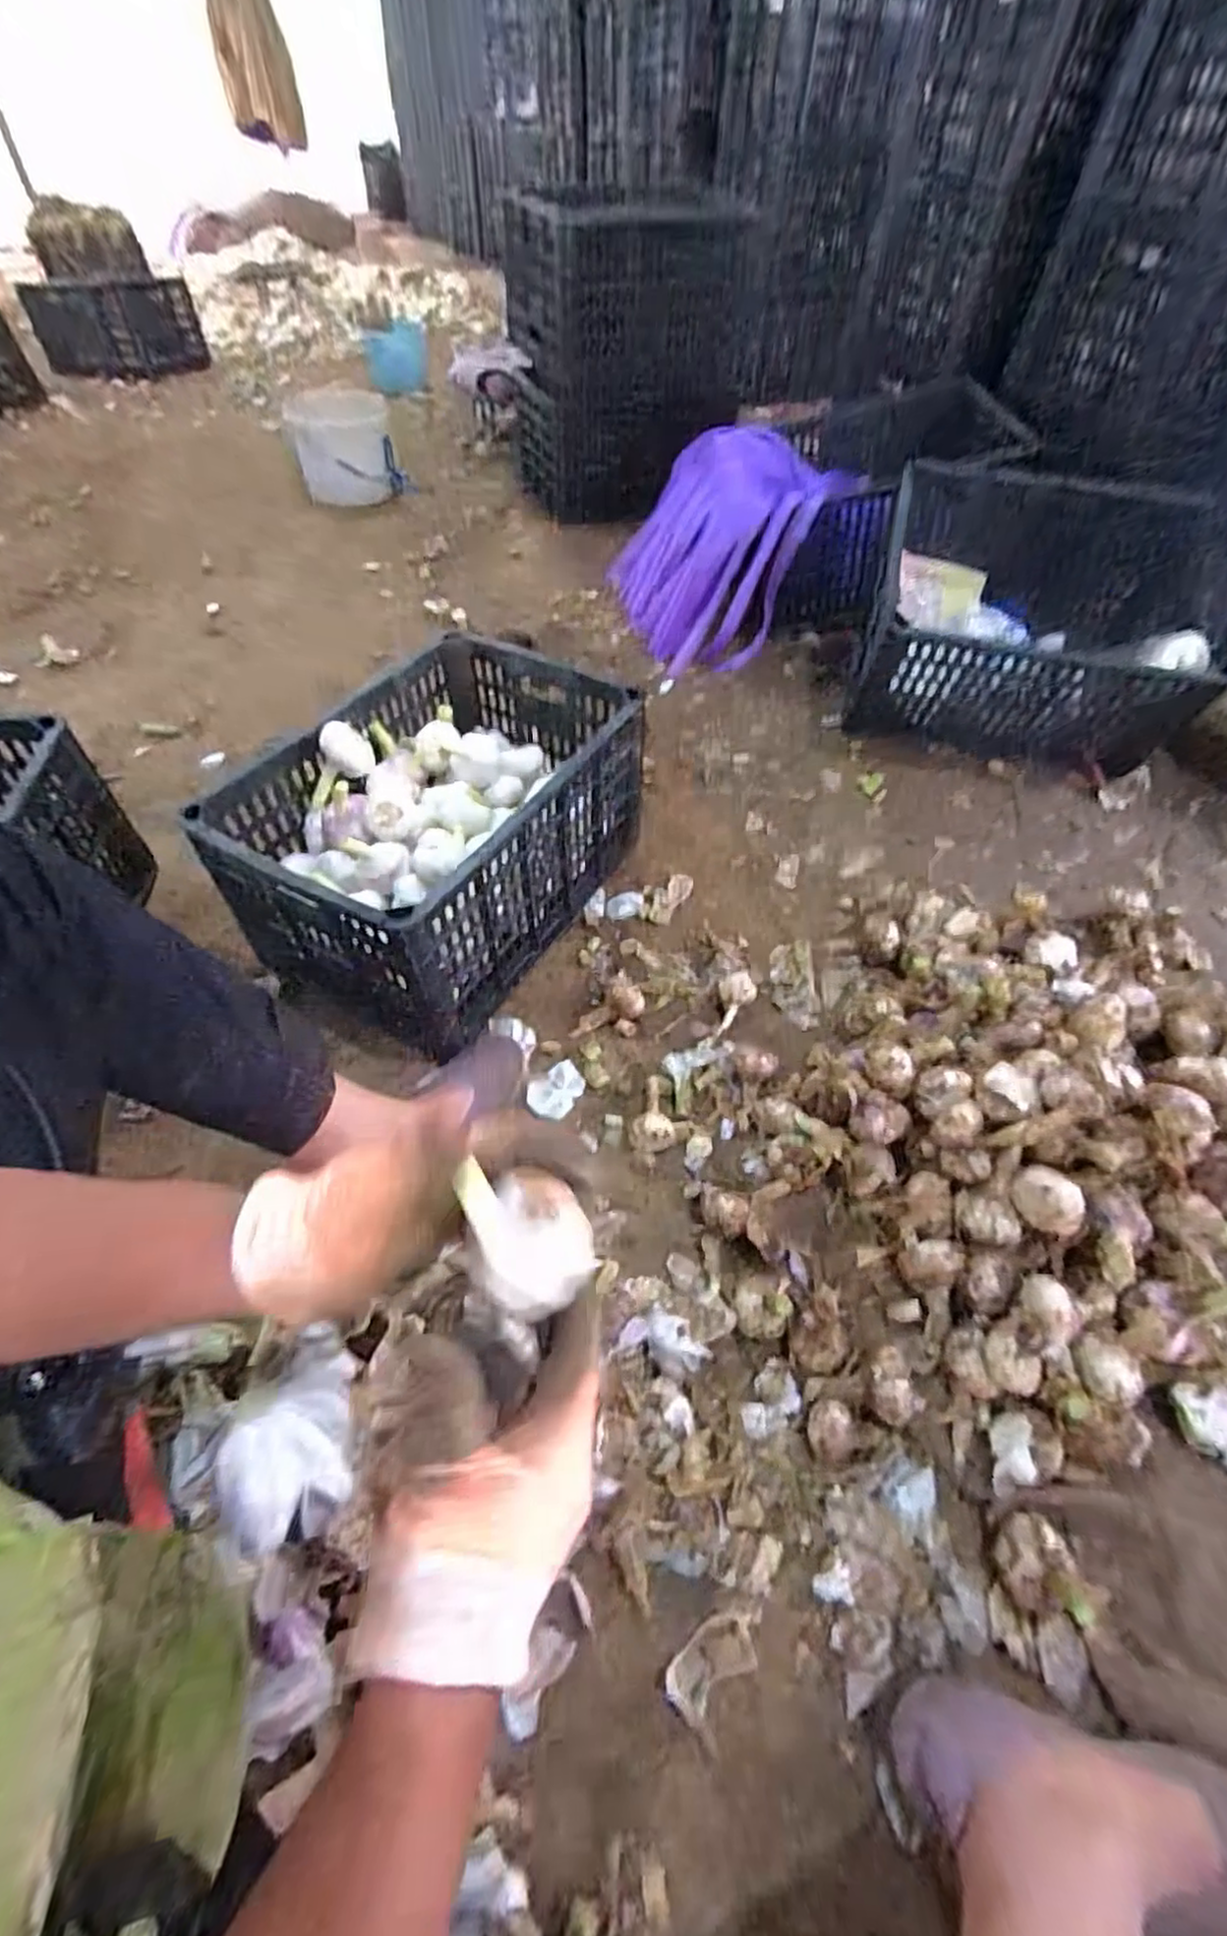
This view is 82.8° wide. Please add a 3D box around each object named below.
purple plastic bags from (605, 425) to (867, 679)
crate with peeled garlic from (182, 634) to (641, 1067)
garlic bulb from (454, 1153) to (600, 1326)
[{"bbox_3d":[0.188,-0.758,1.247,0.312,0.255,0.360,-19,56,-14],"label":"purple plastic bags"},{"bbox_3d":[-0.185,-0.172,0.832,0.309,0.237,0.452,25,57,18],"label":"crate with peeled garlic"},{"bbox_3d":[-0.035,0.113,0.295,0.048,0.042,0.054,-14,55,-9],"label":"garlic bulb"}]

